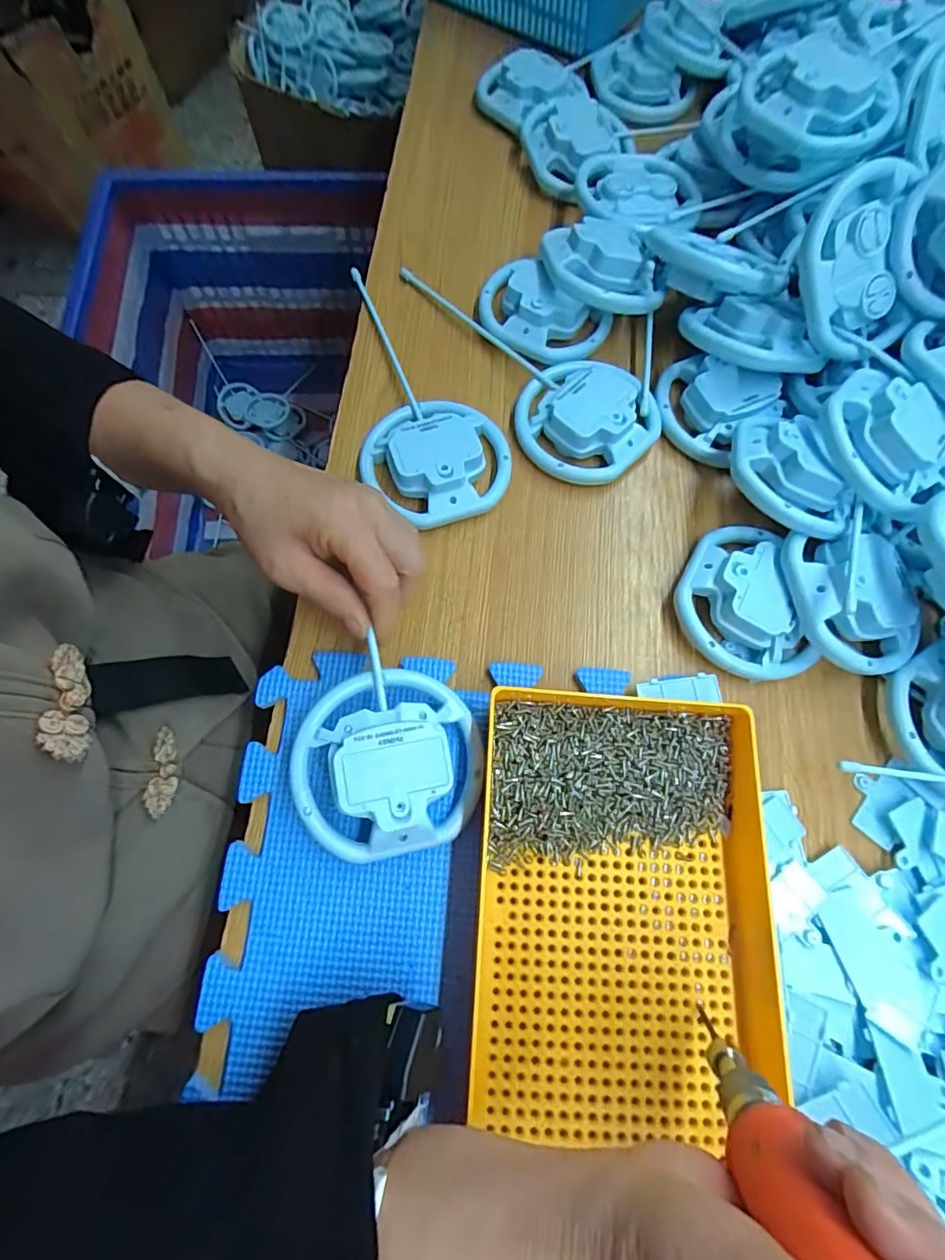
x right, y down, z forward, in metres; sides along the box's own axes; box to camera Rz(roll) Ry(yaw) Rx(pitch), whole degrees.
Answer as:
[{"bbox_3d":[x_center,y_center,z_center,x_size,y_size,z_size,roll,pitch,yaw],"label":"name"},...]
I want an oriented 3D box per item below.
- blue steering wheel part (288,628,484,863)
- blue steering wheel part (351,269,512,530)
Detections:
[{"bbox_3d":[-0.045,0.073,0.279,0.098,0.033,0.101,0,73,0],"label":"blue steering wheel part"},{"bbox_3d":[-0.056,-0.182,0.377,0.104,0.033,0.239,-23,74,-7],"label":"blue steering wheel part"}]

